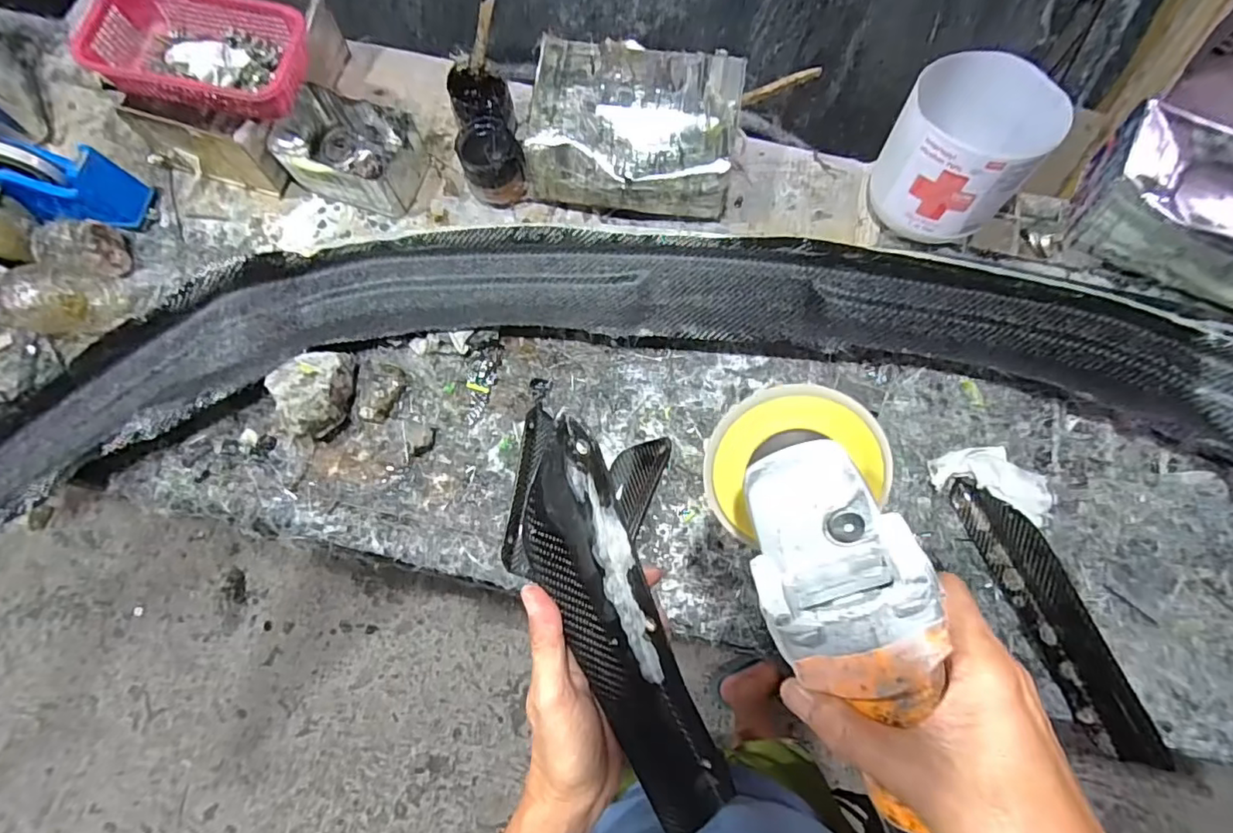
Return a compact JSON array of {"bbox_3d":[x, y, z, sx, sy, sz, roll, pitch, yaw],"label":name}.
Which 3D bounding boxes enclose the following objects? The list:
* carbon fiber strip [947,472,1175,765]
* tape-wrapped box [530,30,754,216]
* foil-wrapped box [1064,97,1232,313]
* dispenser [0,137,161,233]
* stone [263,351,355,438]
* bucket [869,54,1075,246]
[{"bbox_3d":[0.428,0.191,0.549,0.019,0.058,0.280,-9,69,-38],"label":"carbon fiber strip"},{"bbox_3d":[0.021,-0.335,0.676,0.233,0.110,0.155,7,75,1],"label":"tape-wrapped box"},{"bbox_3d":[0.655,-0.234,0.613,0.228,0.096,0.177,31,76,7],"label":"foil-wrapped box"},{"bbox_3d":[-0.647,-0.278,0.658,0.165,0.062,0.080,9,73,-35],"label":"dispenser"},{"bbox_3d":[-0.336,-0.030,0.615,0.076,0.053,0.102,12,75,2],"label":"stone"},{"bbox_3d":[0.378,-0.293,0.628,0.146,0.123,0.143,0,75,-1],"label":"bucket"}]

